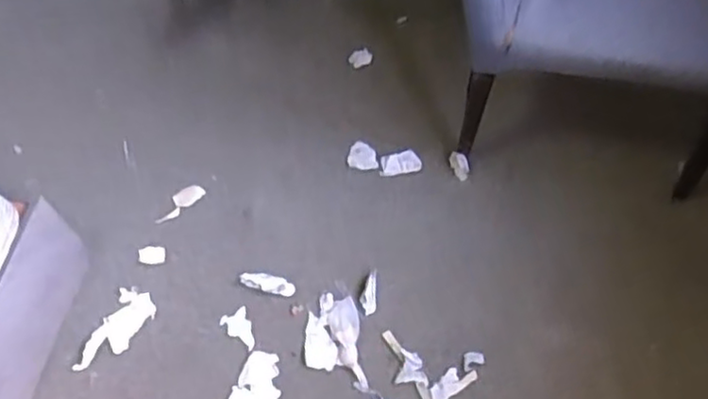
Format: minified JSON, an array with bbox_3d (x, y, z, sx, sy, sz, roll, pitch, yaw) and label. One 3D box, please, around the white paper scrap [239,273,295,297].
[{"bbox_3d":[-0.181,0.174,1.448,0.122,0.008,0.039,13,63,11],"label":"white paper scrap"}]

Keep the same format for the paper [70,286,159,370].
[{"bbox_3d":[-0.489,0.275,1.429,0.088,0.015,0.189,19,64,14],"label":"paper"}]

